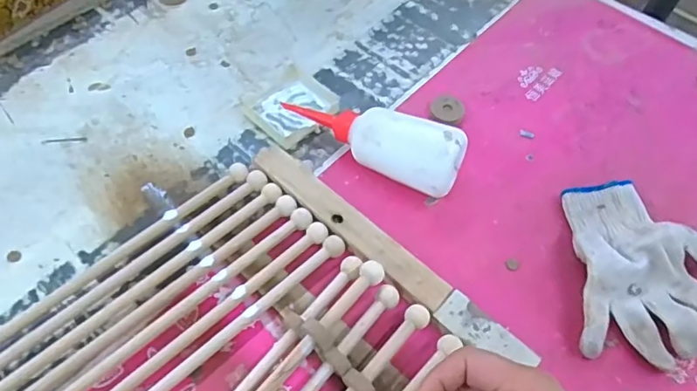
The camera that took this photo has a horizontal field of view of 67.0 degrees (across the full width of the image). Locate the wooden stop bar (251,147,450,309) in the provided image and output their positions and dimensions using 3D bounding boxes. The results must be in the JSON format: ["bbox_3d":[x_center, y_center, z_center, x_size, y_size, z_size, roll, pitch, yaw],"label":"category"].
[{"bbox_3d":[-0.003,0.026,0.455,0.205,0.021,0.030,39,64,20],"label":"wooden stop bar"}]

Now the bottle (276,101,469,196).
[{"bbox_3d":[0.024,-0.051,0.485,0.164,0.062,0.053,27,60,14],"label":"bottle"}]

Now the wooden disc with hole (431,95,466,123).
[{"bbox_3d":[0.103,-0.090,0.545,0.034,0.009,0.034,1,57,-2],"label":"wooden disc with hole"}]

